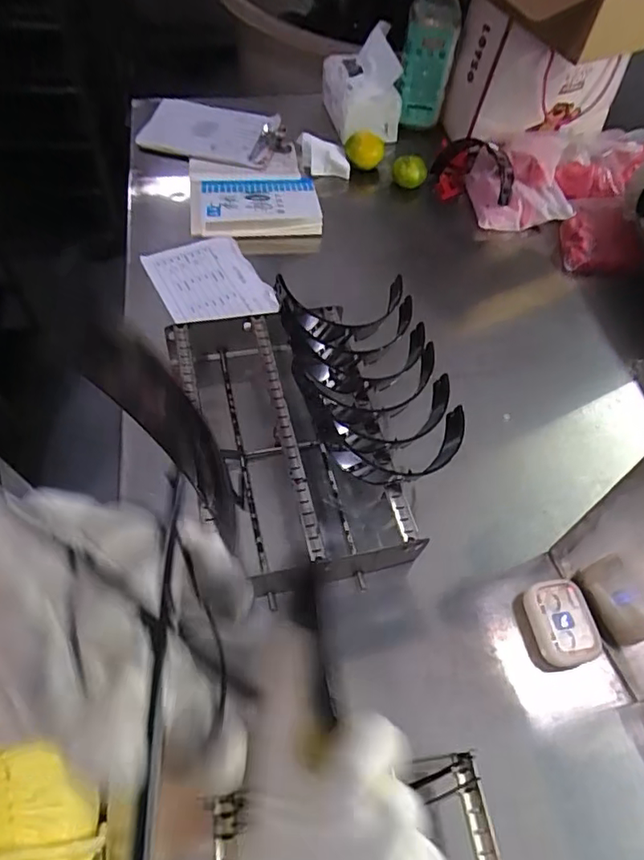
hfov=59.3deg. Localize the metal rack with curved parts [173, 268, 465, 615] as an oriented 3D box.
[{"bbox_3d":[-0.002,-0.007,0.595,0.253,0.127,0.312,-13,59,-12],"label":"metal rack with curved parts"}]

